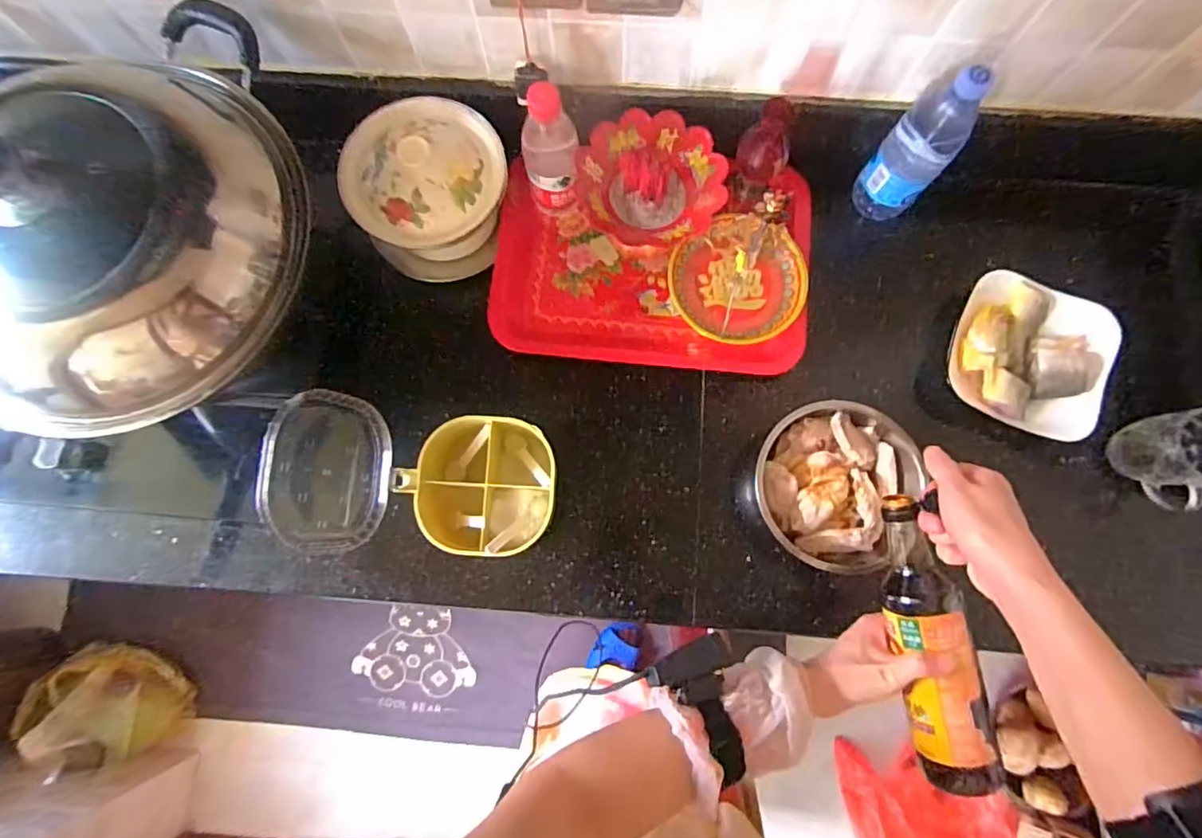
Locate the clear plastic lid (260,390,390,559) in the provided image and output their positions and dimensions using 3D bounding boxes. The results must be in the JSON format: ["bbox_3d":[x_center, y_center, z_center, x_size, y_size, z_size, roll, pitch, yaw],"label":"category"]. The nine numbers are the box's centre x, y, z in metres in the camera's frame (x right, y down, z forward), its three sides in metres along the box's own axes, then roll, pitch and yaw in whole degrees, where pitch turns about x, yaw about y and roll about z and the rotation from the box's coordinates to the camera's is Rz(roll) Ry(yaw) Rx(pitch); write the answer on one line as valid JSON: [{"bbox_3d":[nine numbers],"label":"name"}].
[{"bbox_3d":[-0.245,0.048,0.498,0.018,0.140,0.139,1,82,20],"label":"clear plastic lid"}]

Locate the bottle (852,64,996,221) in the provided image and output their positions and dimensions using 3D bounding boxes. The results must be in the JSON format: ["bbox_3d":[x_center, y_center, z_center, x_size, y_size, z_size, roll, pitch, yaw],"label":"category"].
[{"bbox_3d":[0.351,-0.299,0.608,0.070,0.191,0.075,0,80,1],"label":"bottle"}]

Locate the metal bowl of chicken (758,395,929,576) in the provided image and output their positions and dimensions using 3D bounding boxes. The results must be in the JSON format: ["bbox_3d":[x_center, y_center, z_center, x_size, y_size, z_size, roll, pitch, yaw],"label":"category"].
[{"bbox_3d":[0.249,0.069,0.608,0.165,0.063,0.171,0,80,1],"label":"metal bowl of chicken"}]

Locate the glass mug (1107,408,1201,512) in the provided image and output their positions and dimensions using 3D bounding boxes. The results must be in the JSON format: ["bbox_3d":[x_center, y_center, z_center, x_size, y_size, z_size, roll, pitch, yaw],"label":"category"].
[{"bbox_3d":[0.626,0.041,0.598,0.071,0.086,0.091,-17,80,-2],"label":"glass mug"}]

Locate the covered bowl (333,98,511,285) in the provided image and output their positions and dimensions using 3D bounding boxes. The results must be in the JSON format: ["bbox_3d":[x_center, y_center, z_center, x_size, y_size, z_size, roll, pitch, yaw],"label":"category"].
[{"bbox_3d":[-0.197,-0.271,0.654,0.172,0.131,0.163,0,80,1],"label":"covered bowl"}]

